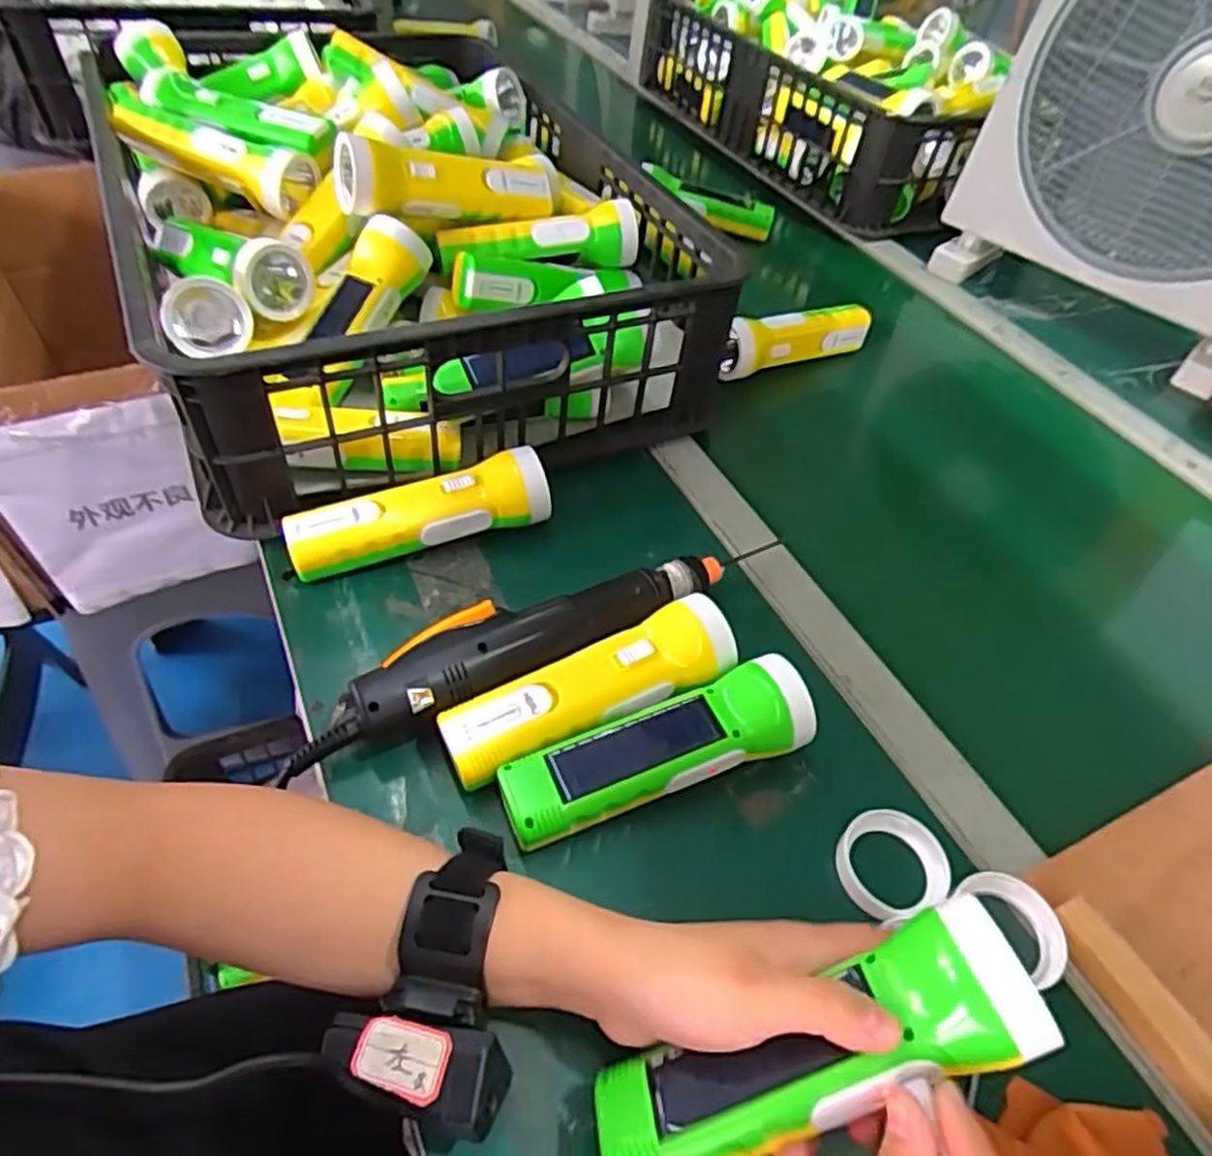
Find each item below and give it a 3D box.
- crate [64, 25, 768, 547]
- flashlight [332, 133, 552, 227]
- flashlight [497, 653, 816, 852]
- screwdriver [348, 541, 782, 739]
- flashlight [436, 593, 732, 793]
[{"bbox_3d":[-0.193,-0.320,0.672,0.402,0.169,0.595,-17,53,-21],"label":"crate"},{"bbox_3d":[-0.128,-0.313,0.599,0.167,0.049,0.050,-13,18,-30],"label":"flashlight"},{"bbox_3d":[0.029,0.094,0.404,0.176,0.044,0.050,-14,51,-19],"label":"flashlight"},{"bbox_3d":[-0.016,0.028,0.455,0.273,0.044,0.046,-22,55,-25],"label":"screwdriver"},{"bbox_3d":[-0.005,0.068,0.423,0.173,0.043,0.049,-21,54,-24],"label":"flashlight"}]

